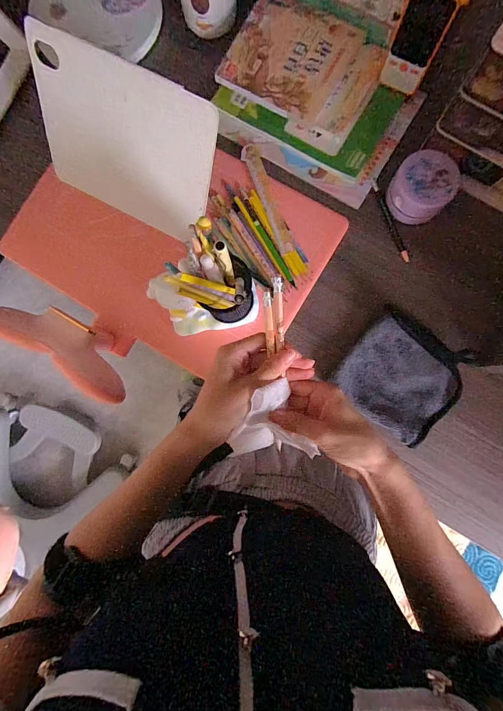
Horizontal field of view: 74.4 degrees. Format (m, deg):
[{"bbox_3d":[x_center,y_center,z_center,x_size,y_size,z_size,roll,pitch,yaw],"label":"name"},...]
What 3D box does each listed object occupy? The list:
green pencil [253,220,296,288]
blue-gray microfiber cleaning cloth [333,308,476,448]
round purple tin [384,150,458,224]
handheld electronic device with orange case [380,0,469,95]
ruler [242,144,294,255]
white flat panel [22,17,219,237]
[{"bbox_3d":[0.034,-0.152,0.491,0.009,0.007,0.113,-30,85,1],"label":"green pencil"},{"bbox_3d":[0.217,0.031,0.474,0.153,0.012,0.154,37,84,9],"label":"blue-gray microfiber cleaning cloth"},{"bbox_3d":[0.240,-0.236,0.472,0.082,0.059,0.079,0,86,3],"label":"round purple tin"},{"bbox_3d":[0.222,-0.420,0.442,0.068,0.119,0.009,33,75,10],"label":"handheld electronic device with orange case"},{"bbox_3d":[0.027,-0.242,0.510,0.028,0.006,0.181,-21,85,-8],"label":"ruler"},{"bbox_3d":[-0.176,-0.286,0.464,0.267,0.201,0.016,30,54,5],"label":"white flat panel"}]

